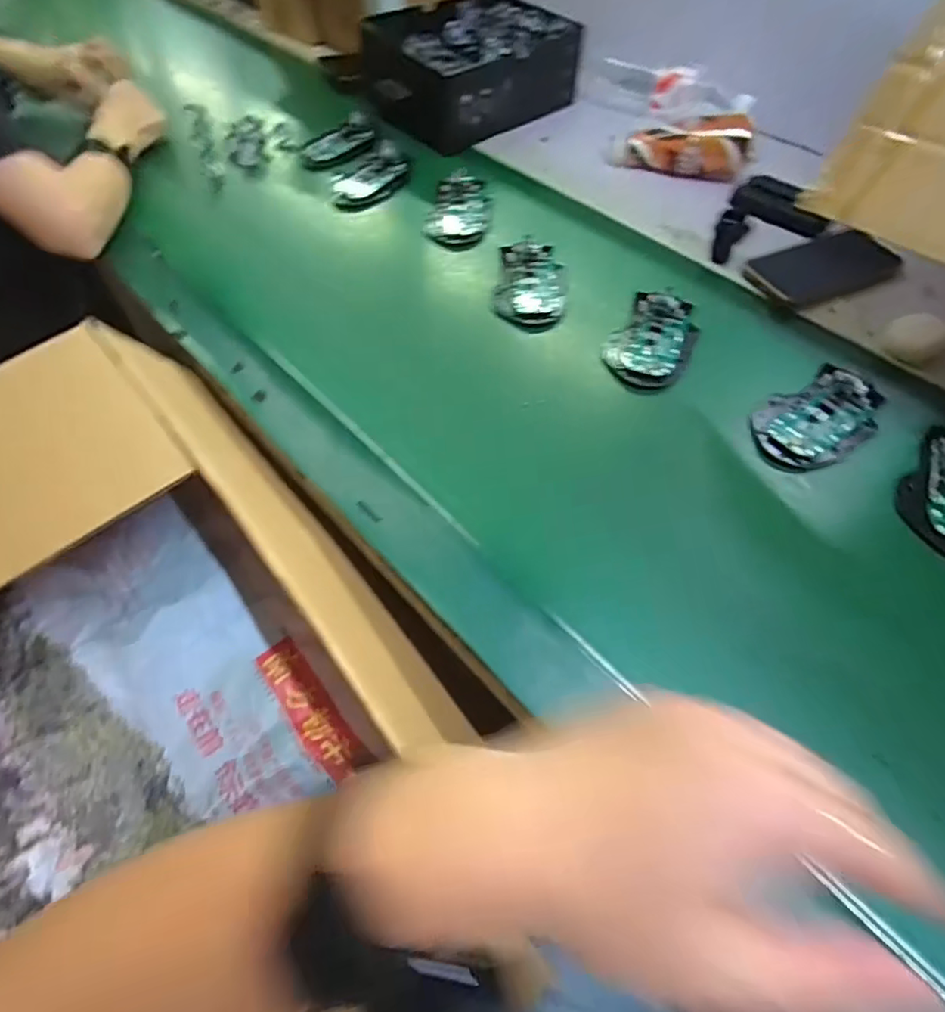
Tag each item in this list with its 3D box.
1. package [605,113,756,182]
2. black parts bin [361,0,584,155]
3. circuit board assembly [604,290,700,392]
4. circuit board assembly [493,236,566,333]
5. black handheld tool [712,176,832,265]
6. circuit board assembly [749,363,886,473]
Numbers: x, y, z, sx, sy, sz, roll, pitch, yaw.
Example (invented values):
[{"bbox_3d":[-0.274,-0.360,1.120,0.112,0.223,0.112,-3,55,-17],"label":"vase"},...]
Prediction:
[{"bbox_3d":[0.243,-0.421,0.677,0.162,0.057,0.036,12,59,10],"label":"package"},{"bbox_3d":[-0.011,-0.580,0.764,0.253,0.079,0.186,-35,63,-18],"label":"black parts bin"},{"bbox_3d":[0.164,-0.152,0.528,0.072,0.029,0.099,25,62,17],"label":"circuit board assembly"},{"bbox_3d":[0.058,-0.222,0.576,0.068,0.027,0.101,7,58,7],"label":"circuit board assembly"},{"bbox_3d":[0.317,-0.299,0.611,0.101,0.019,0.155,27,62,18],"label":"black handheld tool"},{"bbox_3d":[0.280,-0.074,0.469,0.107,0.027,0.070,-28,61,-15],"label":"circuit board assembly"}]

